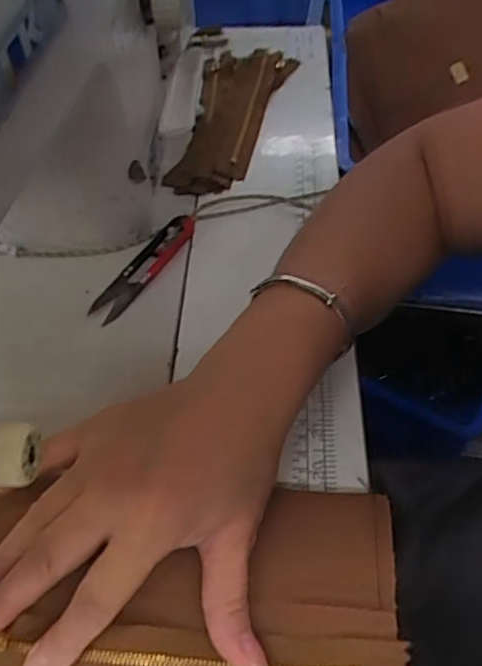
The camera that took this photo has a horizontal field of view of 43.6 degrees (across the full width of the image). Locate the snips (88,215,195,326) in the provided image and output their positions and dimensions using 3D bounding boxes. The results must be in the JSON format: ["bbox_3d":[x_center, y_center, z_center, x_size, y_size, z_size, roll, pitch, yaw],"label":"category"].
[{"bbox_3d":[-0.066,-0.049,0.426,0.022,0.008,0.109,24,55,20],"label":"snips"}]

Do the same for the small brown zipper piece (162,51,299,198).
[{"bbox_3d":[-0.011,-0.202,0.545,0.074,0.012,0.233,12,52,11],"label":"small brown zipper piece"}]

